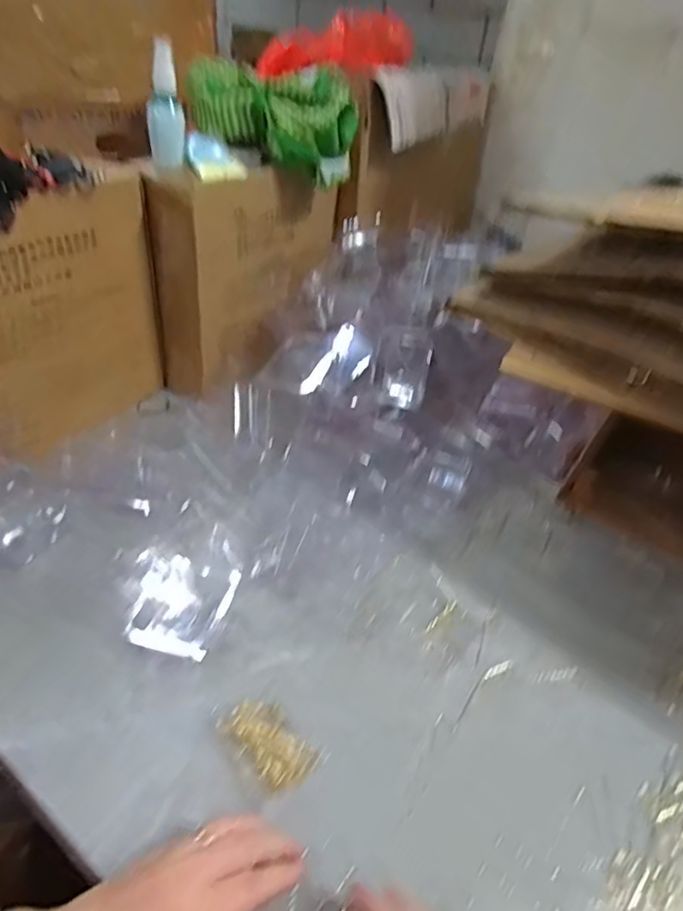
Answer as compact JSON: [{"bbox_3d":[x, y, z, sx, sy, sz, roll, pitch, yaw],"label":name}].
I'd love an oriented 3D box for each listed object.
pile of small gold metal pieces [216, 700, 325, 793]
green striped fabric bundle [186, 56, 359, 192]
[{"bbox_3d":[-0.052,0.206,0.424,0.070,0.013,0.039,31,45,28],"label":"pile of small gold metal pieces"},{"bbox_3d":[-0.088,-0.407,0.718,0.211,0.100,0.065,17,38,13],"label":"green striped fabric bundle"}]

